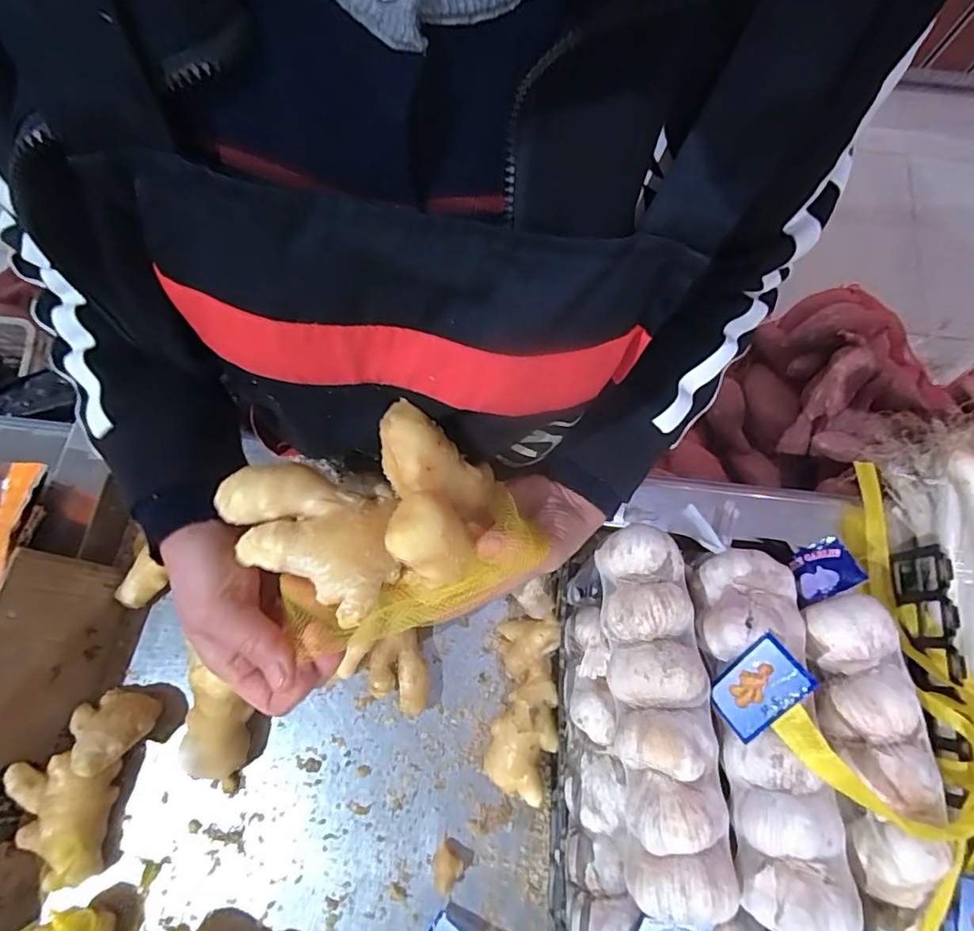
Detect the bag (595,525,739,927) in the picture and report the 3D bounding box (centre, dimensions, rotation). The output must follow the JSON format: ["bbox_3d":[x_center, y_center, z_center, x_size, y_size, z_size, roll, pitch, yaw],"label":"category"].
[{"bbox_3d":[0.113,0.154,0.347,0.064,0.050,0.226,-1,77,-1],"label":"bag"}]

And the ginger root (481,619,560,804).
[{"bbox_3d":[0.032,0.204,0.462,0.052,0.033,0.140,7,77,1],"label":"ginger root"}]

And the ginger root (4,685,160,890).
[{"bbox_3d":[-0.327,0.252,0.424,0.072,0.044,0.134,13,77,2],"label":"ginger root"}]

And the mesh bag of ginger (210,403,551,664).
[{"bbox_3d":[-0.059,0.039,0.297,0.138,0.058,0.102,-23,78,-6],"label":"mesh bag of ginger"}]

